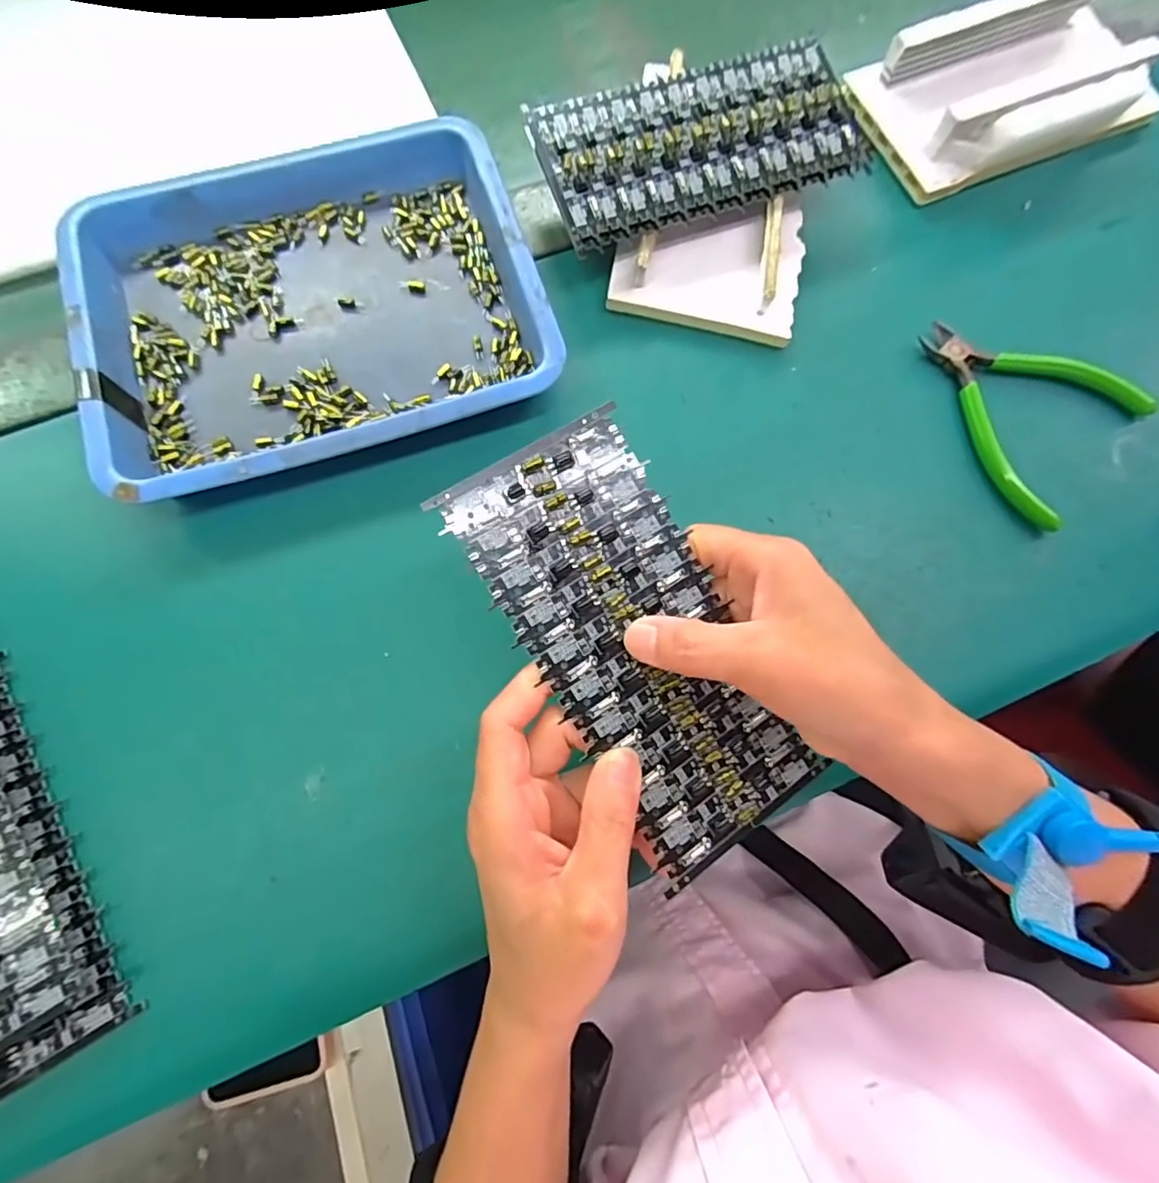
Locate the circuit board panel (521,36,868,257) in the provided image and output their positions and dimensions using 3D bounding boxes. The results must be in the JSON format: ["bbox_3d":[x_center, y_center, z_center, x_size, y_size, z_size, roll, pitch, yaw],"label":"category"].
[{"bbox_3d":[0.061,-0.235,0.302,0.163,0.008,0.080,-21,84,-6],"label":"circuit board panel"}]

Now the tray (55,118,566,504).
[{"bbox_3d":[-0.132,-0.142,0.294,0.213,0.031,0.174,-20,75,-6],"label":"tray"}]

